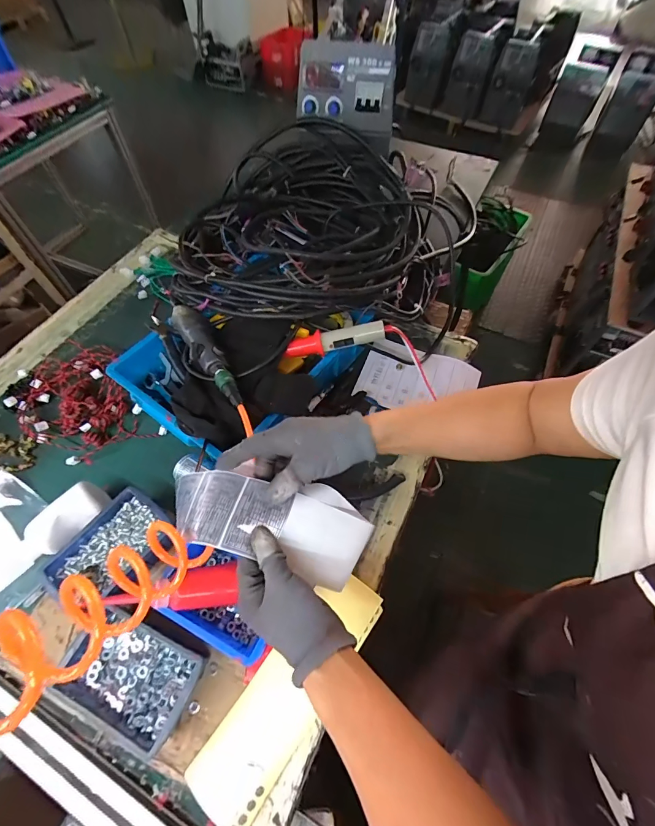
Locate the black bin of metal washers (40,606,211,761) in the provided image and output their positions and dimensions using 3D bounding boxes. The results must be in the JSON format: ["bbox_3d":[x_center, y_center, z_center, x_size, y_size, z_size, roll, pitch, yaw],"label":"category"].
[{"bbox_3d":[-0.220,0.293,0.415,0.152,0.049,0.093,19,61,12],"label":"black bin of metal washers"}]

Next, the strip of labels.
[{"bbox_3d":[-0.059,0.113,0.379,0.202,0.054,0.087,17,60,-4],"label":"strip of labels"}]

